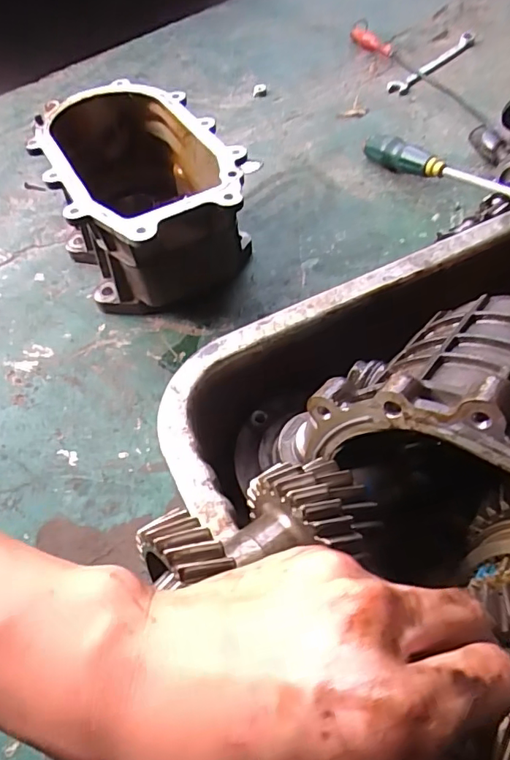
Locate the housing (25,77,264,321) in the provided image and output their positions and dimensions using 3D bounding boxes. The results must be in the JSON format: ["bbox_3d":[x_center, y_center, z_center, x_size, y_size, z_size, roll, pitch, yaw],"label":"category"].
[{"bbox_3d":[-0.120,-0.194,0.559,0.169,0.130,0.285,-26,55,-15],"label":"housing"}]

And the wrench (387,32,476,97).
[{"bbox_3d":[0.293,-0.522,0.859,0.042,0.013,0.251,34,62,26],"label":"wrench"}]

